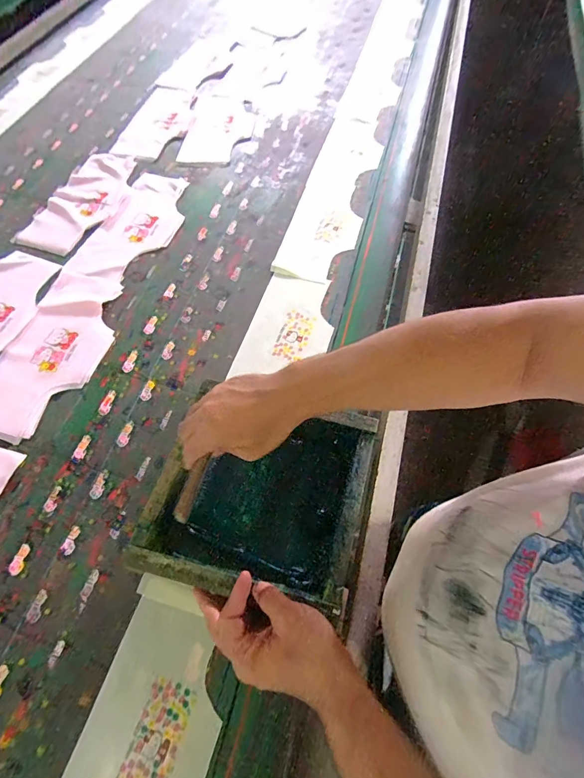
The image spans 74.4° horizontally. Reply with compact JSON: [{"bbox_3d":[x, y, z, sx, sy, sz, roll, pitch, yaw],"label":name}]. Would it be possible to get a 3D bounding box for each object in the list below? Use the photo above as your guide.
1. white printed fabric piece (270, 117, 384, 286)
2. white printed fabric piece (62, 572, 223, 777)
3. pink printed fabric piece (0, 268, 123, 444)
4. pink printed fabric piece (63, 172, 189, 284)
[{"bbox_3d":[0.096,-0.426,0.808,0.137,0.009,0.525,13,62,8],"label":"white printed fabric piece"},{"bbox_3d":[-0.152,0.362,0.394,0.136,0.009,0.281,14,62,9],"label":"white printed fabric piece"},{"bbox_3d":[-0.387,-0.066,0.626,0.158,0.013,0.310,15,62,9],"label":"pink printed fabric piece"},{"bbox_3d":[-0.310,-0.330,0.767,0.161,0.007,0.299,17,62,10],"label":"pink printed fabric piece"}]

